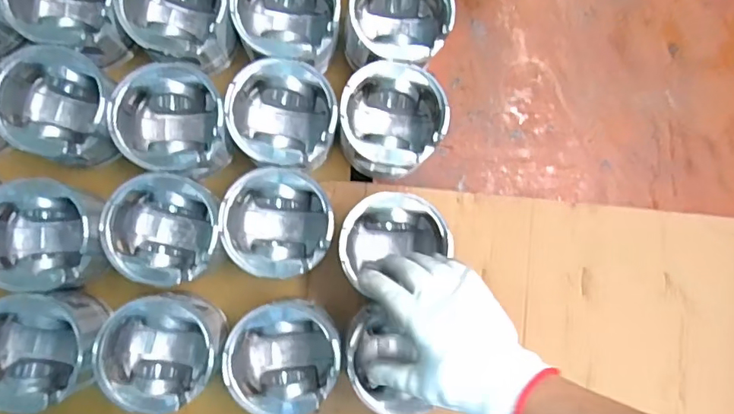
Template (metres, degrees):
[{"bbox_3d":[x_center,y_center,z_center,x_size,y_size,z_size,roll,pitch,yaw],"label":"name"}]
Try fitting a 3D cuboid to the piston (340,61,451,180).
[{"bbox_3d":[0.026,-0.093,0.589,0.110,0.089,0.114,8,84,-4],"label":"piston"}]

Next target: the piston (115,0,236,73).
[{"bbox_3d":[-0.204,-0.205,0.581,0.102,0.093,0.106,0,85,-5],"label":"piston"}]

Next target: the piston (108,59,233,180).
[{"bbox_3d":[-0.201,-0.087,0.565,0.106,0.083,0.110,0,85,-5],"label":"piston"}]

